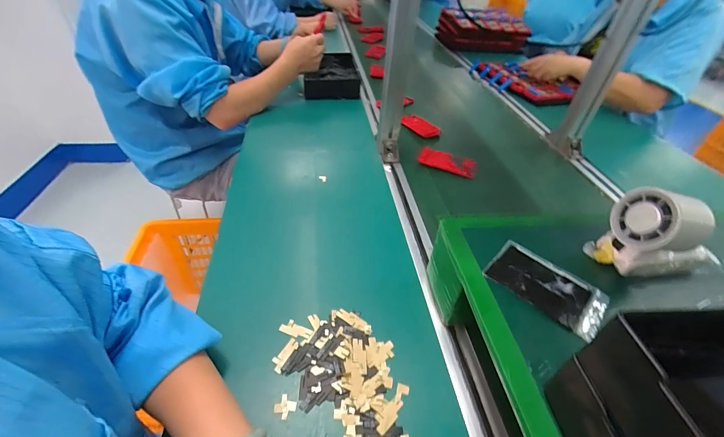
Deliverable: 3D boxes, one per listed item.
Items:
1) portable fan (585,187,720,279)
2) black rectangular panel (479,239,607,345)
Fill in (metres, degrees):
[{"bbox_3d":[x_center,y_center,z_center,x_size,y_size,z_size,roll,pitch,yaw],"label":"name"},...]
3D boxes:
[{"bbox_3d":[0.331,0.013,0.354,0.119,0.092,0.066,-6,42,-13],"label":"portable fan"},{"bbox_3d":[0.196,0.072,0.349,0.114,0.012,0.073,33,48,28],"label":"black rectangular panel"}]

